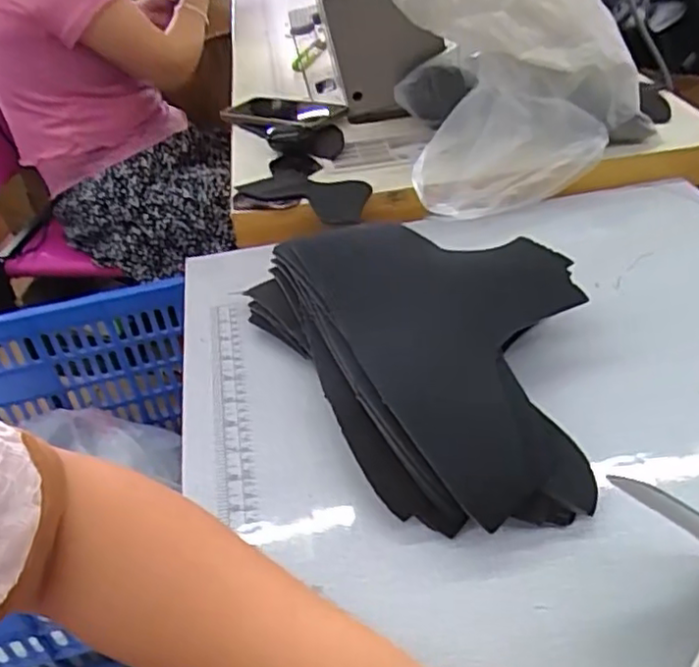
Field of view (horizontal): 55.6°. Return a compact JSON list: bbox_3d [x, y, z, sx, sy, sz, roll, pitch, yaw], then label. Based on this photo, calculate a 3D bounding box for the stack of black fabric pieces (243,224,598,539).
[{"bbox_3d":[0.073,0.003,0.500,0.221,0.061,0.317,-22,41,-18],"label":"stack of black fabric pieces"}]

